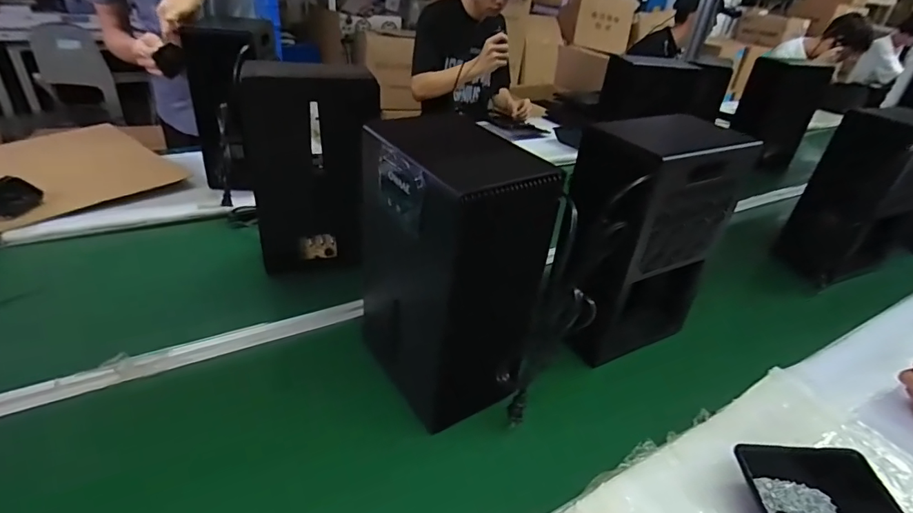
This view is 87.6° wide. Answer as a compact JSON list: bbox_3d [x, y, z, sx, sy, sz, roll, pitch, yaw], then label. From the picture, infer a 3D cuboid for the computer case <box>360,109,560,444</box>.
[{"bbox_3d":[-0.006,0.026,0.598,0.143,0.319,0.218,-16,38,-32],"label":"computer case"}]

